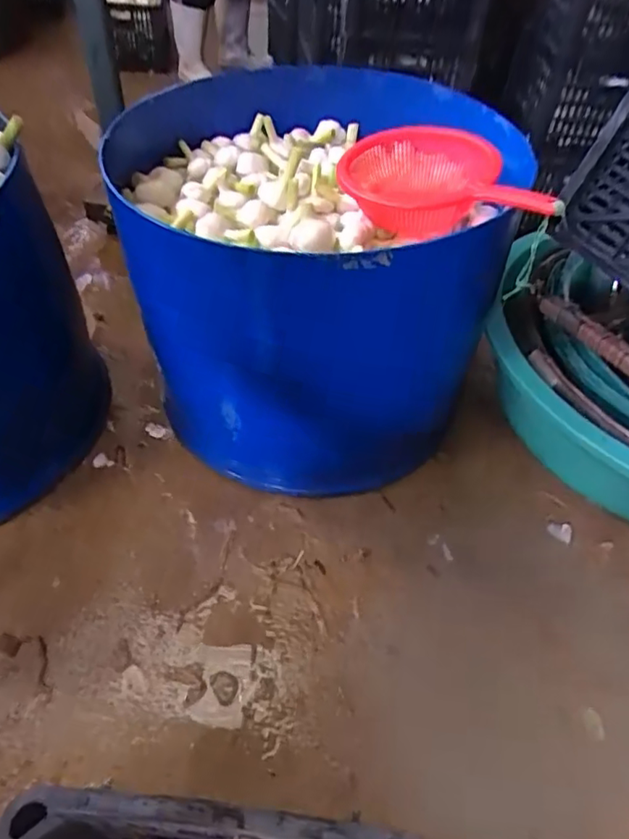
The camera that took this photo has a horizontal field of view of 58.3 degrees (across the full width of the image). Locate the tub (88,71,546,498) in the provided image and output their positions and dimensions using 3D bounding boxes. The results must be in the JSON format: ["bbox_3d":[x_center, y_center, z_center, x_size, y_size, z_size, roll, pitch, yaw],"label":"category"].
[{"bbox_3d":[-0.027,-0.255,0.972,0.617,0.453,0.600,1,46,-1],"label":"tub"}]

